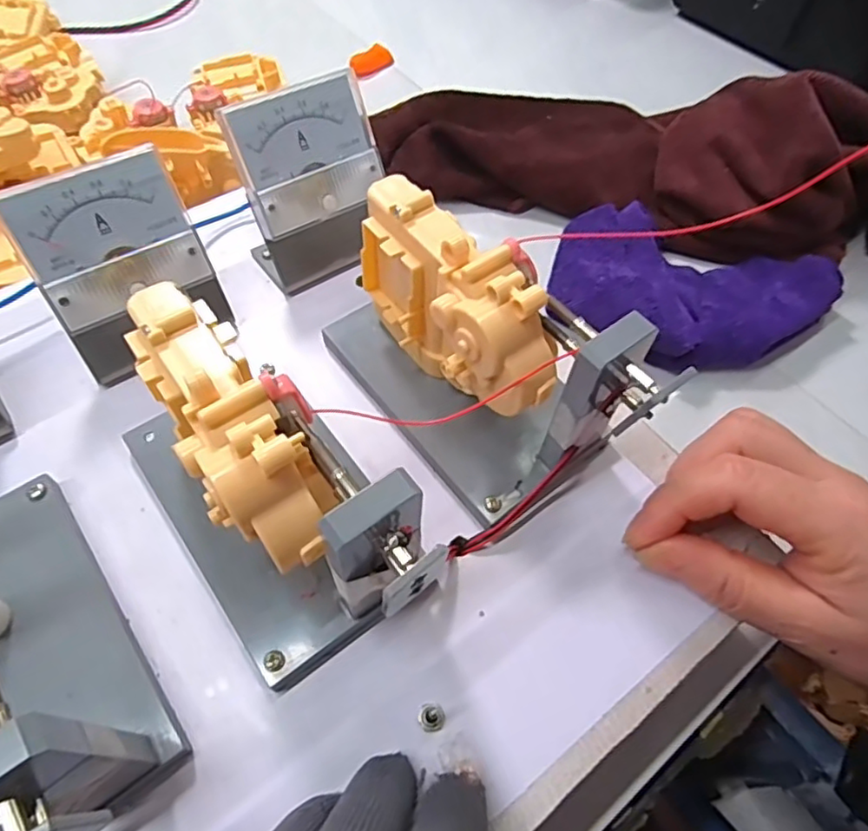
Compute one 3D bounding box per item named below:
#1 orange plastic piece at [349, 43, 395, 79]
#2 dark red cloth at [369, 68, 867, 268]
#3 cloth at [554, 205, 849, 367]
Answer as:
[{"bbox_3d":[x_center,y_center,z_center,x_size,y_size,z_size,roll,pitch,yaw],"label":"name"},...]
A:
[{"bbox_3d":[-0.054,-0.304,0.531,0.016,0.015,0.046,31,62,15],"label":"orange plastic piece"},{"bbox_3d":[0.182,-0.182,0.419,0.458,0.081,0.139,16,59,6],"label":"dark red cloth"},{"bbox_3d":[0.159,-0.071,0.391,0.169,0.045,0.105,19,59,8],"label":"cloth"}]

